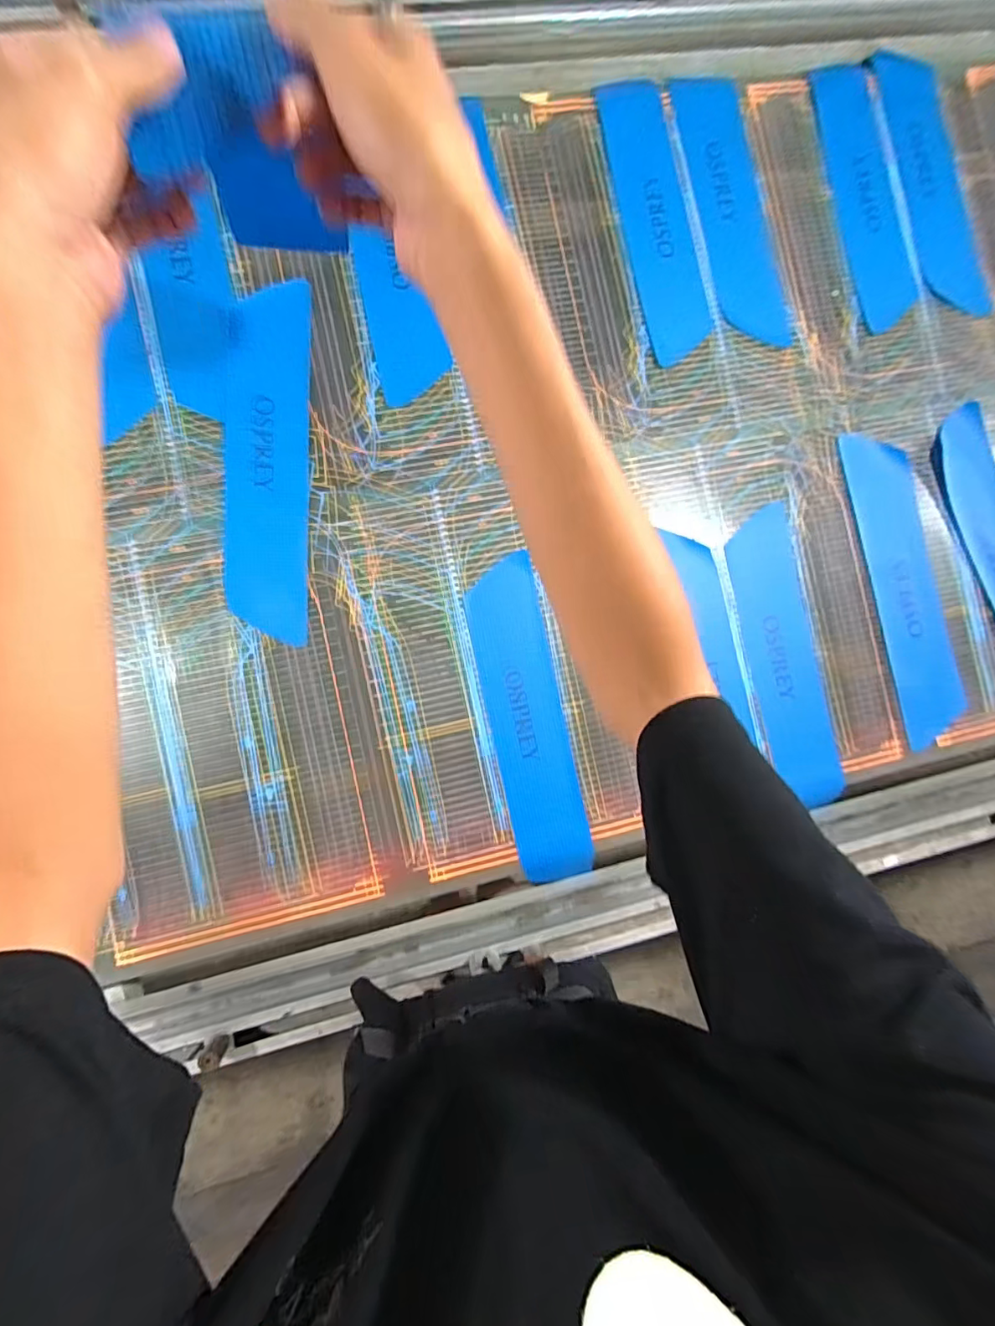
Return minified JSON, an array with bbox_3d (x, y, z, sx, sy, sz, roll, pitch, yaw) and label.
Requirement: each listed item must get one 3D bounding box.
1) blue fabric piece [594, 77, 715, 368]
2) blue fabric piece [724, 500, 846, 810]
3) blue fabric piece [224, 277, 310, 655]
[{"bbox_3d":[0.240,-0.671,0.755,0.108,0.010,0.435,-13,90,-9],"label":"blue fabric piece"},{"bbox_3d":[0.432,-0.008,0.750,0.116,0.032,0.434,-12,88,-2],"label":"blue fabric piece"},{"bbox_3d":[-0.309,-0.271,0.668,0.111,0.006,0.476,-1,86,-5],"label":"blue fabric piece"}]

